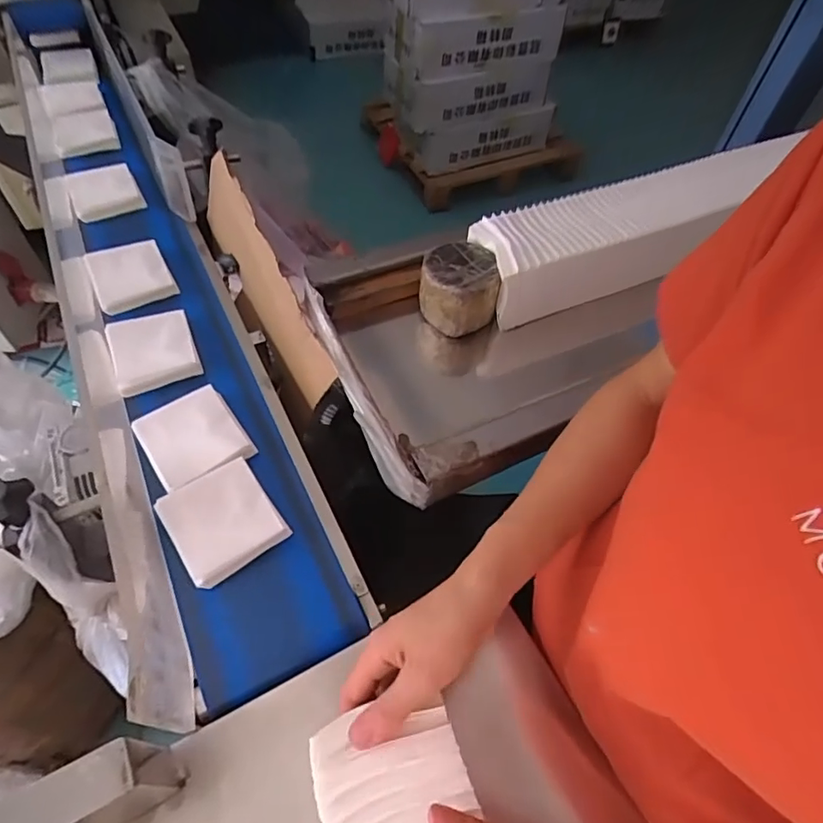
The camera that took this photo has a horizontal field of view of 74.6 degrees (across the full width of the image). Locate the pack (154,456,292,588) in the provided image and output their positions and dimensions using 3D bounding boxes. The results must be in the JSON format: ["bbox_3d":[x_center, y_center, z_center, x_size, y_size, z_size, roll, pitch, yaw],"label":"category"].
[{"bbox_3d":[-0.180,0.104,0.516,0.091,0.028,0.098,-29,62,-23],"label":"pack"}]

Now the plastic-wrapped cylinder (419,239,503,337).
[{"bbox_3d":[0.053,-0.143,0.630,0.082,0.075,0.077,2,54,-3],"label":"plastic-wrapped cylinder"}]

